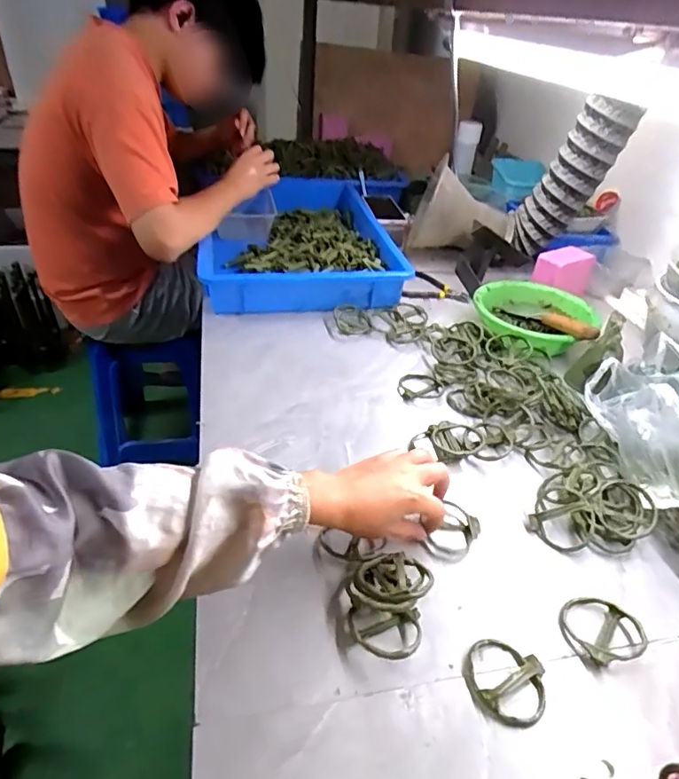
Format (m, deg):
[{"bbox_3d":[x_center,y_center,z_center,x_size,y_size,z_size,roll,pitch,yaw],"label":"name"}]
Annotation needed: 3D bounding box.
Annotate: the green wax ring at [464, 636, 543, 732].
[{"bbox_3d":[0.139,0.240,0.430,0.067,0.013,0.066,3,36,-2],"label":"green wax ring"}]

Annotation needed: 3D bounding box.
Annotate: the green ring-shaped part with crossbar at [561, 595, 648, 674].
[{"bbox_3d":[0.238,0.215,0.468,0.069,0.019,0.062,-6,38,-15],"label":"green ring-shaped part with crossbar"}]

